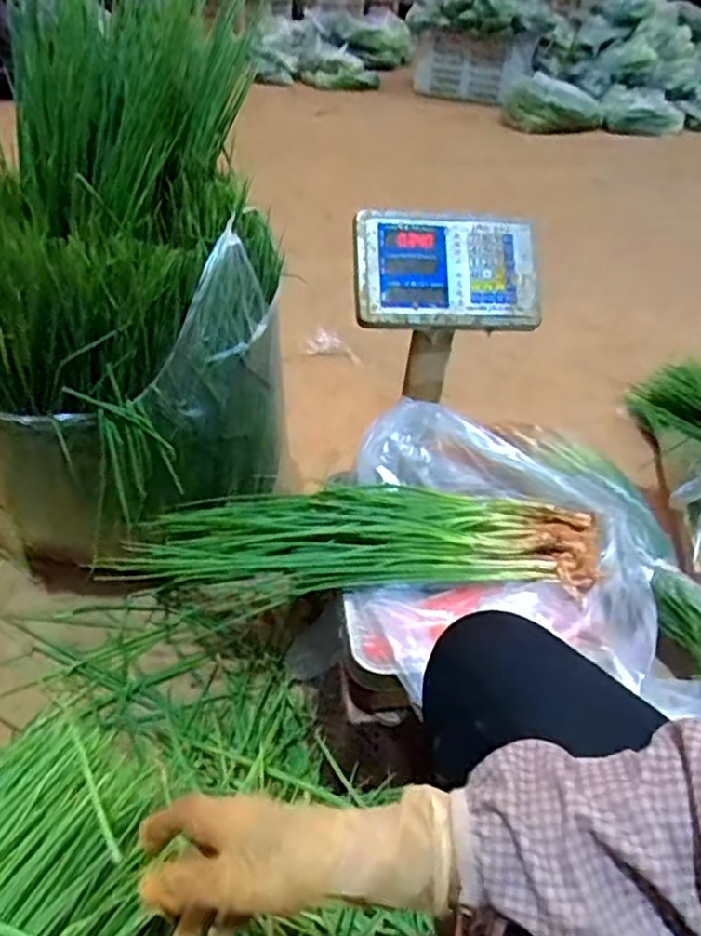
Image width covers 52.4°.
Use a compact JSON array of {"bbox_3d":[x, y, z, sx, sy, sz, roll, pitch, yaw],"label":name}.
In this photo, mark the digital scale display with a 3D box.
[{"bbox_3d":[0.122,-0.253,0.910,0.233,0.036,0.141,0,80,-7],"label":"digital scale display"}]

